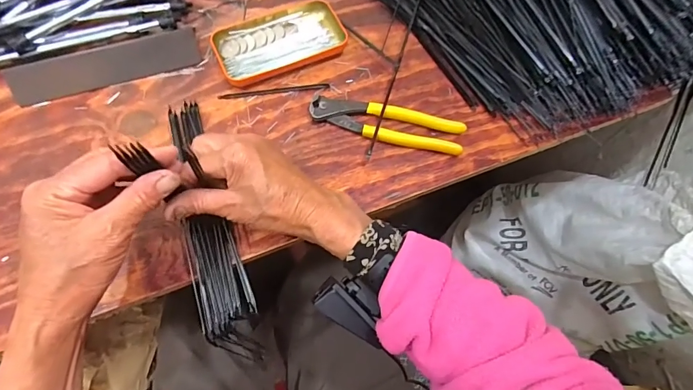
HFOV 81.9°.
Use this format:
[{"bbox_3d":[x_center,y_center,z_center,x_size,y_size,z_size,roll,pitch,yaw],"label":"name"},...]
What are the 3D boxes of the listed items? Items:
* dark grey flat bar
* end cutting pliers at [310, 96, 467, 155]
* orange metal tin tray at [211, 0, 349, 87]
[{"bbox_3d":[-0.259,-0.141,0.437,0.192,0.007,0.044,-18,85,-11],"label":"dark grey flat bar"},{"bbox_3d":[0.043,-0.076,0.426,0.161,0.014,0.043,11,67,2],"label":"end cutting pliers"},{"bbox_3d":[-0.079,-0.182,0.459,0.145,0.021,0.086,-23,70,-12],"label":"orange metal tin tray"}]

